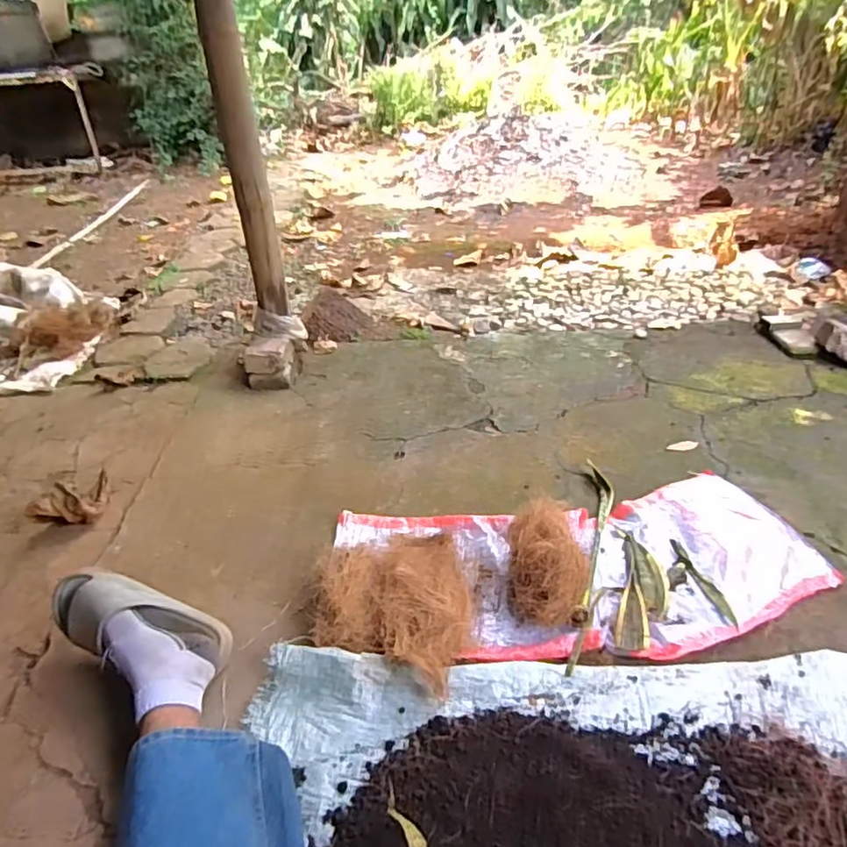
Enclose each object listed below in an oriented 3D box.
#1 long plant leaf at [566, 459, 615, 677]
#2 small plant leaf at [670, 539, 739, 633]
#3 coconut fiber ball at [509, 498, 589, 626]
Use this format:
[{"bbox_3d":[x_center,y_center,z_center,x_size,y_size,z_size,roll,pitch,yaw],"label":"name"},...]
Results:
[{"bbox_3d":[0.277,0.200,1.000,0.051,0.033,0.485,9,36,17],"label":"long plant leaf"},{"bbox_3d":[0.428,0.242,0.935,0.024,0.006,0.174,-8,31,-8],"label":"small plant leaf"},{"bbox_3d":[0.188,0.205,0.915,0.118,0.112,0.184,5,35,11],"label":"coconut fiber ball"}]

